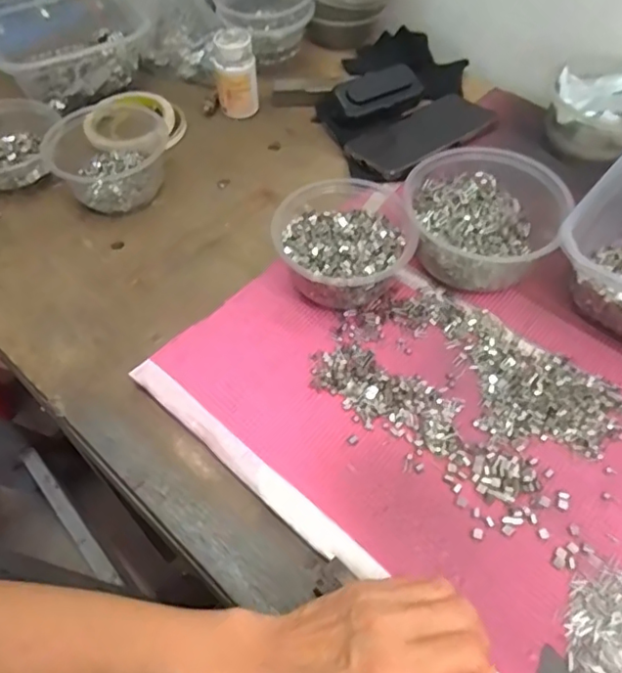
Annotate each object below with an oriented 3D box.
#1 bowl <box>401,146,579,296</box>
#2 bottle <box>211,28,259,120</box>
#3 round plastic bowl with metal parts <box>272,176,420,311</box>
[{"bbox_3d":[0.150,-0.111,0.514,0.131,0.057,0.141,-1,55,1],"label":"bowl"},{"bbox_3d":[-0.083,-0.290,0.653,0.045,0.082,0.043,-7,56,-3],"label":"bottle"},{"bbox_3d":[0.028,-0.075,0.497,0.109,0.058,0.111,0,54,0],"label":"round plastic bowl with metal parts"}]

